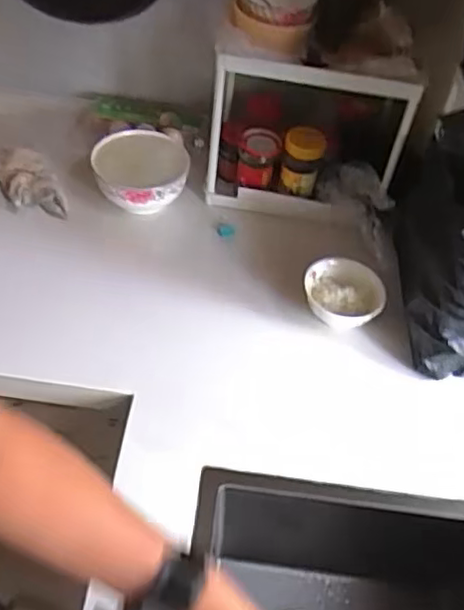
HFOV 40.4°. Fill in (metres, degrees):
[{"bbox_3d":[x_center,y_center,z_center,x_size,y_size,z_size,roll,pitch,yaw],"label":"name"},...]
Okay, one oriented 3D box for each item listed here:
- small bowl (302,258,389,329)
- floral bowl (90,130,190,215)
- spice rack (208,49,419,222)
[{"bbox_3d":[0.161,-0.013,0.918,0.113,0.053,0.097,35,54,21],"label":"small bowl"},{"bbox_3d":[-0.150,-0.210,1.041,0.147,0.094,0.154,3,49,-4],"label":"floral bowl"},{"bbox_3d":[0.114,-0.297,1.010,0.289,0.250,0.183,7,49,-1],"label":"spice rack"}]

